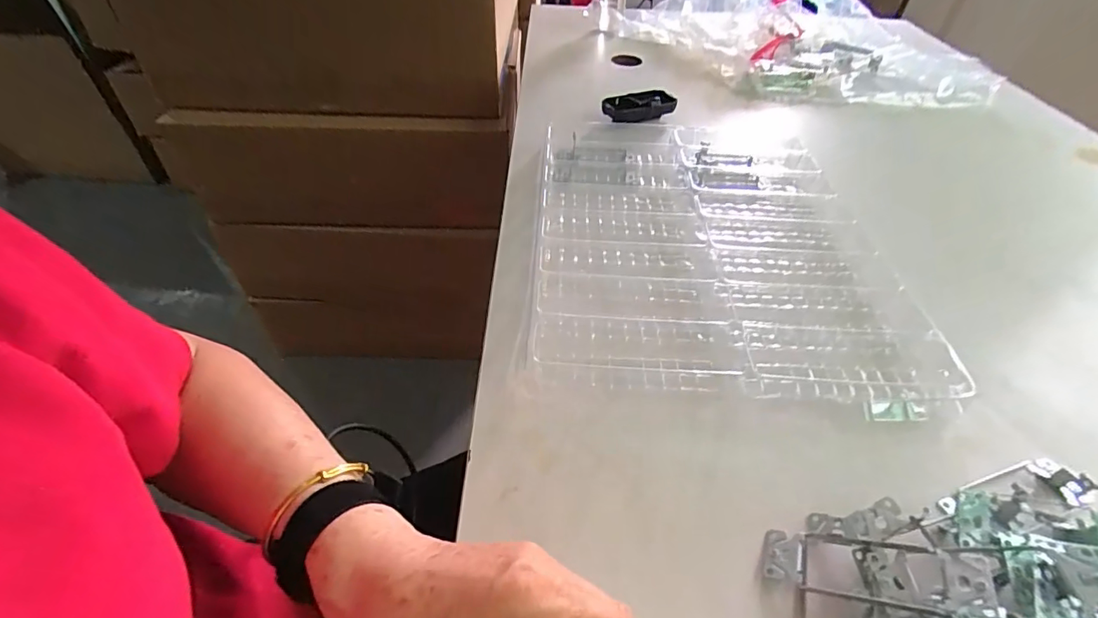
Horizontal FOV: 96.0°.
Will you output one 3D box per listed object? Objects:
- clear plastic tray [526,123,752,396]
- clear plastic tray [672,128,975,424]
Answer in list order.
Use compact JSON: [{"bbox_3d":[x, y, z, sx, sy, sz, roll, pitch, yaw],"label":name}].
[{"bbox_3d":[0.080,-0.095,0.536,0.177,0.034,0.428,2,45,0],"label":"clear plastic tray"},{"bbox_3d":[0.248,-0.074,0.516,0.179,0.025,0.420,1,45,-2],"label":"clear plastic tray"}]

